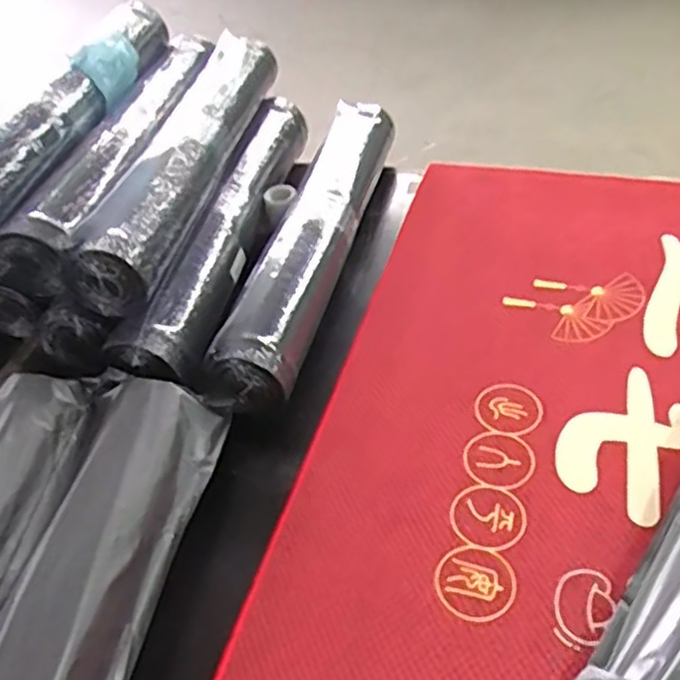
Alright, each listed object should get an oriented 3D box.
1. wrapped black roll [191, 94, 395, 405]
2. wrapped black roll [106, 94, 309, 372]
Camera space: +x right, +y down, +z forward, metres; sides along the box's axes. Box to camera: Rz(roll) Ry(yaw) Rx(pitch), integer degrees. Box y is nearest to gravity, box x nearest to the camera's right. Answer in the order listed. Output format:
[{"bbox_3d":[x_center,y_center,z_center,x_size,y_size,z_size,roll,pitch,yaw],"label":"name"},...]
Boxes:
[{"bbox_3d":[-0.028,-0.148,0.925,0.100,0.113,0.544,11,47,17],"label":"wrapped black roll"},{"bbox_3d":[-0.161,-0.163,0.958,0.095,0.095,0.531,7,46,14],"label":"wrapped black roll"}]

